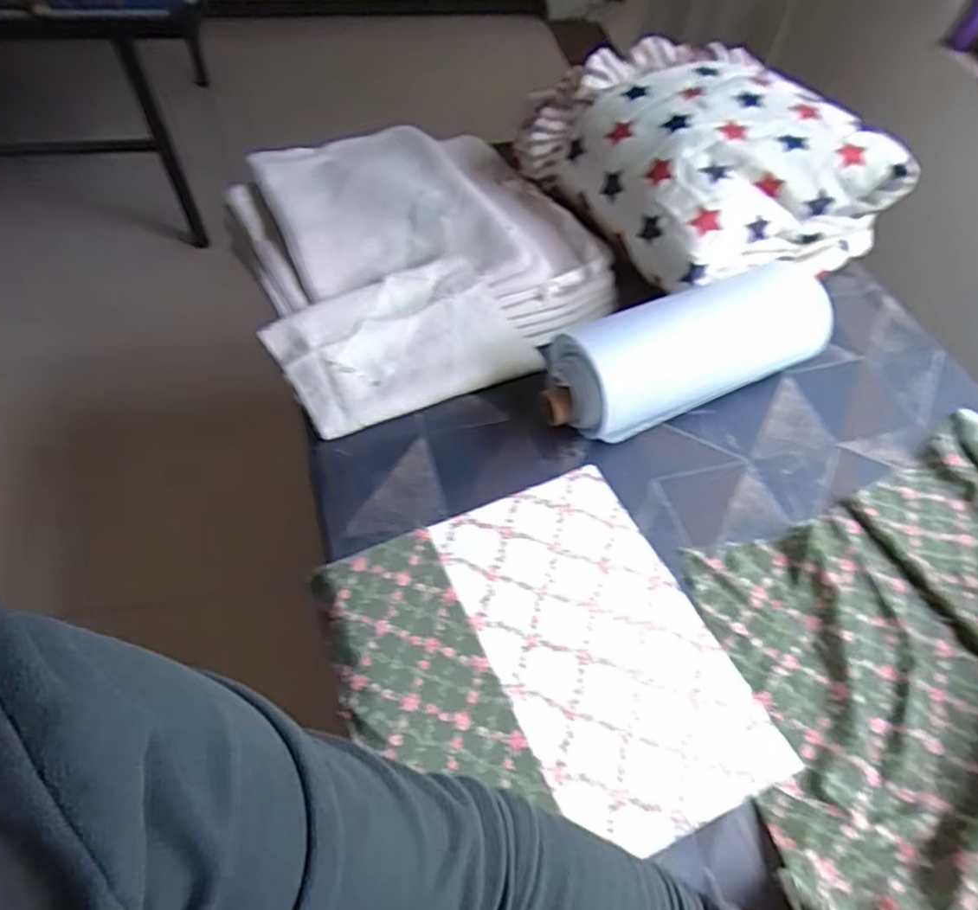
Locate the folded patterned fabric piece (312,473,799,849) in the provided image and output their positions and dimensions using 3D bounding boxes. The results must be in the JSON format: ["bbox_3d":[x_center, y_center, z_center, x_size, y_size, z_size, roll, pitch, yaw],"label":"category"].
[{"bbox_3d":[0.046,0.200,0.654,0.340,0.010,0.358,-20,57,-17],"label":"folded patterned fabric piece"}]

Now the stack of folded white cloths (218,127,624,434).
[{"bbox_3d":[-0.125,-0.327,1.002,0.476,0.073,0.604,-20,57,-17],"label":"stack of folded white cloths"}]

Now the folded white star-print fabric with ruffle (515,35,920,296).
[{"bbox_3d":[0.313,-0.429,1.005,0.368,0.178,0.393,-21,57,-18],"label":"folded white star-print fabric with ruffle"}]

